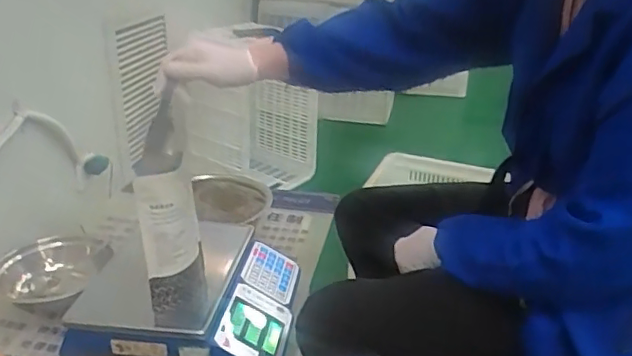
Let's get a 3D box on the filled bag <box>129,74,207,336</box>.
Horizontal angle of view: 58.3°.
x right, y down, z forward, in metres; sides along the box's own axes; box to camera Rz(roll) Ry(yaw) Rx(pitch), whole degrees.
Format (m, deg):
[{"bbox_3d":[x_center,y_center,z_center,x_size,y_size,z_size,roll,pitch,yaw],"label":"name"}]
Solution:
[{"bbox_3d":[-0.206,0.056,0.804,0.085,0.350,0.125,-4,25,-12],"label":"filled bag"}]

